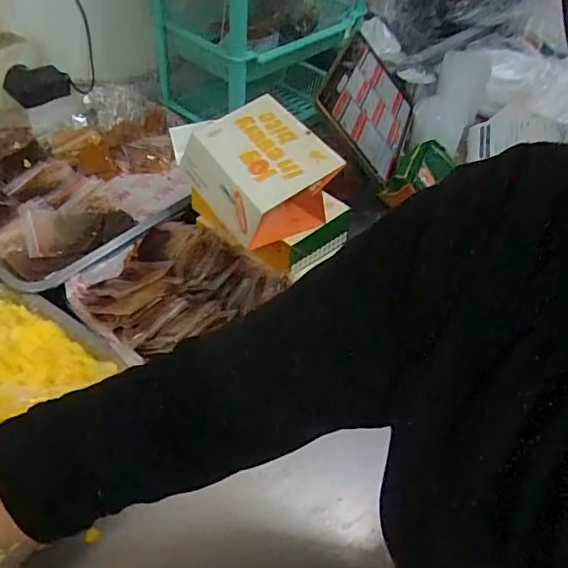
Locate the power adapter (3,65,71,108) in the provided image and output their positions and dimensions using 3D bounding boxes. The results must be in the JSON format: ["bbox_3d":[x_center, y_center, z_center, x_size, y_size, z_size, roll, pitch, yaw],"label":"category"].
[{"bbox_3d":[-0.326,-0.266,0.743,0.075,0.039,0.033,-23,52,-26],"label":"power adapter"}]

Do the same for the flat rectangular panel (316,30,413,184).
[{"bbox_3d":[0.130,-0.282,0.851,0.022,0.163,0.238,-16,40,42],"label":"flat rectangular panel"}]

